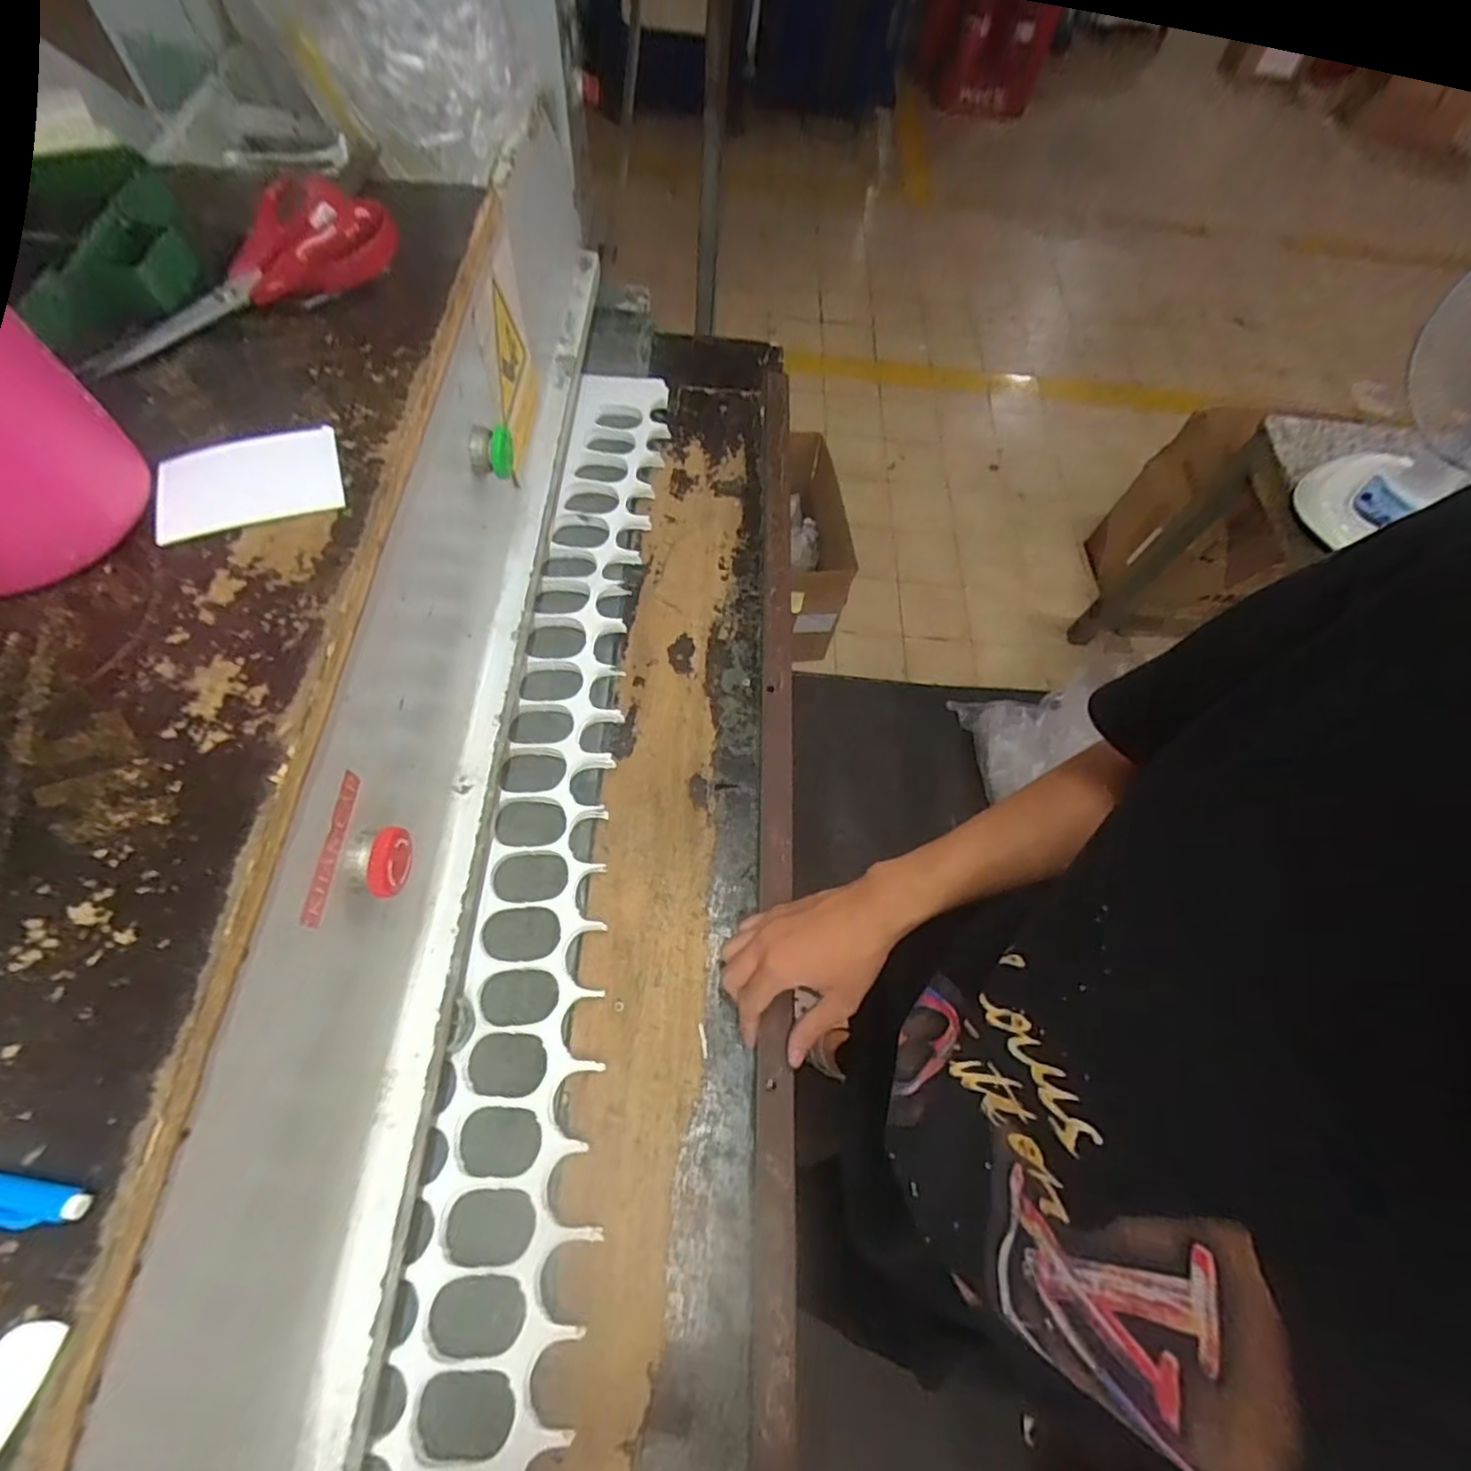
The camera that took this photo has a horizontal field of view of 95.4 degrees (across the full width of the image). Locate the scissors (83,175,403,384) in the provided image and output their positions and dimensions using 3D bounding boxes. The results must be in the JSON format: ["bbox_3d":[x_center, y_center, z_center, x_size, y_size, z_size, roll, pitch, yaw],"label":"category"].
[{"bbox_3d":[-0.317,-0.293,0.418,0.198,0.036,0.086,-34,70,-18],"label":"scissors"}]

